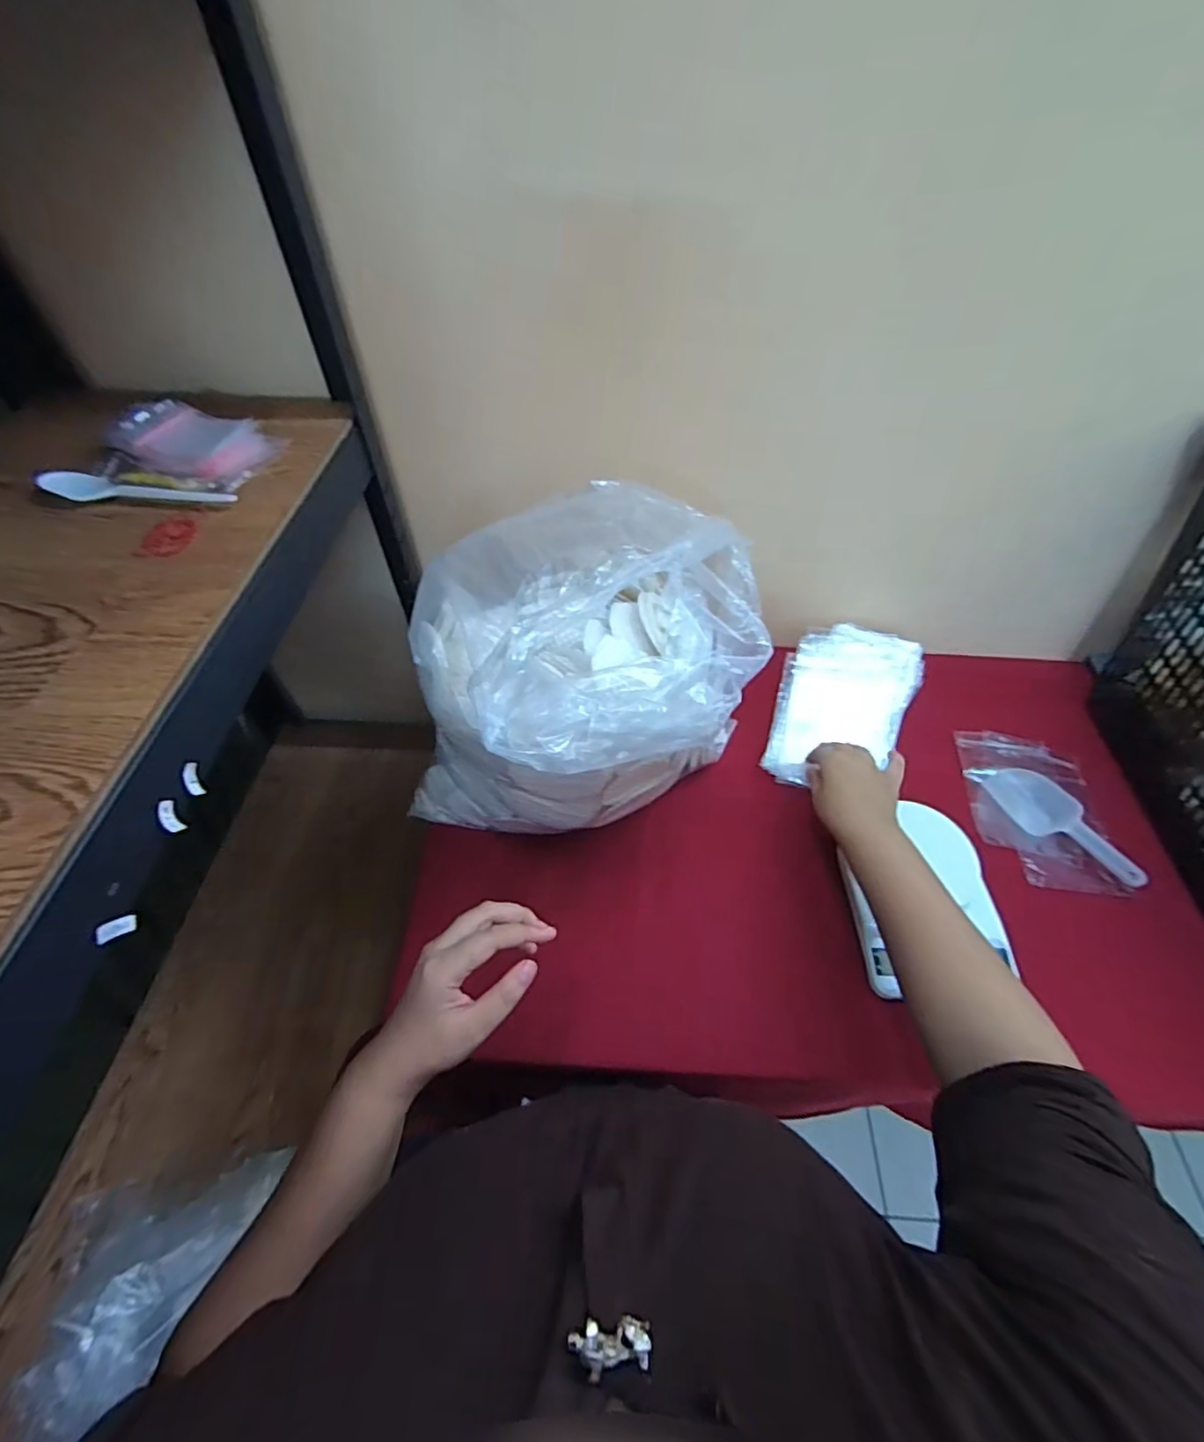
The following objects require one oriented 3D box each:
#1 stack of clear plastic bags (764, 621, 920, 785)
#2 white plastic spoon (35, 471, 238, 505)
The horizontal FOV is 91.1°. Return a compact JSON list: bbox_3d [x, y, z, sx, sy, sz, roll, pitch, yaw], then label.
[{"bbox_3d":[0.274,-0.020,0.675,0.140,0.039,0.220,20,70,19],"label":"stack of clear plastic bags"},{"bbox_3d":[-0.350,-0.176,0.448,0.146,0.013,0.028,5,53,3],"label":"white plastic spoon"}]

